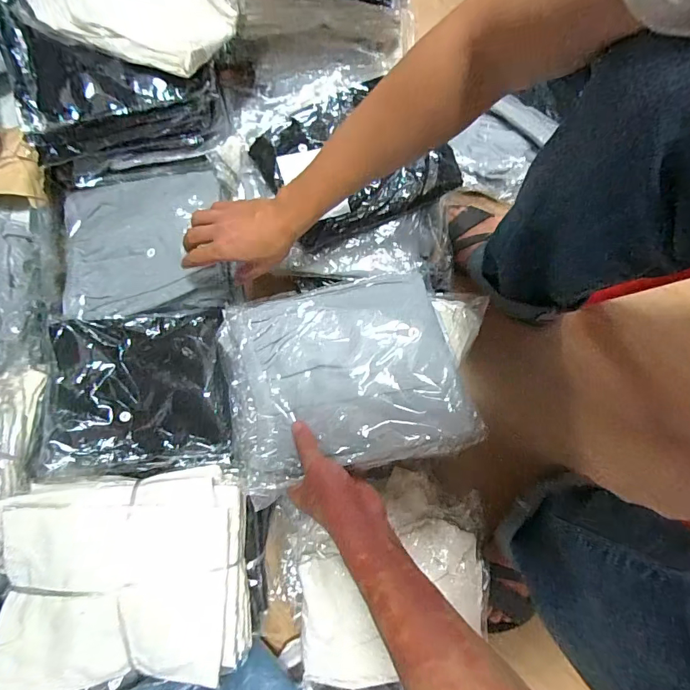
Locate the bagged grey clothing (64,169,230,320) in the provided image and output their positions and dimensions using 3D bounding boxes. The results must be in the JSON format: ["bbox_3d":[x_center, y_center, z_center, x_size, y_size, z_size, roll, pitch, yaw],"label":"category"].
[{"bbox_3d":[-0.303,-0.151,0.620,0.239,0.042,0.214,-11,80,-2],"label":"bagged grey clothing"}]

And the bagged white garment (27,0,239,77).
[{"bbox_3d":[-0.260,-0.450,0.543,0.215,0.042,0.180,22,81,4],"label":"bagged white garment"}]

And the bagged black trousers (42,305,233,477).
[{"bbox_3d":[-0.275,0.057,0.549,0.249,0.051,0.214,-4,80,-1],"label":"bagged black trousers"}]

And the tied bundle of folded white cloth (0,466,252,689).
[{"bbox_3d":[-0.250,0.269,0.474,0.252,0.054,0.230,-3,80,0],"label":"tied bundle of folded white cloth"}]

